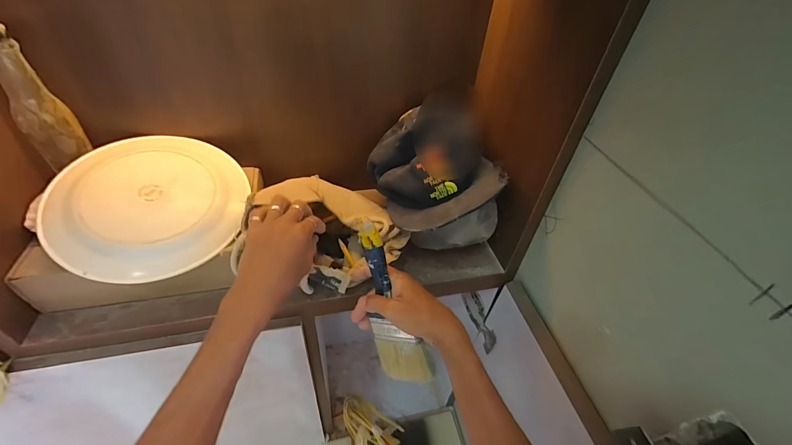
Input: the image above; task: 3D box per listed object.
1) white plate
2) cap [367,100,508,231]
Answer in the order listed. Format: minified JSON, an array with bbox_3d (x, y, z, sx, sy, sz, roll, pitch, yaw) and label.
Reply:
[{"bbox_3d":[-0.318,-0.029,0.443,0.217,0.020,0.205,-9,67,-24],"label":"white plate"},{"bbox_3d":[0.062,-0.080,0.532,0.185,0.115,0.207,-33,65,4],"label":"cap"}]

